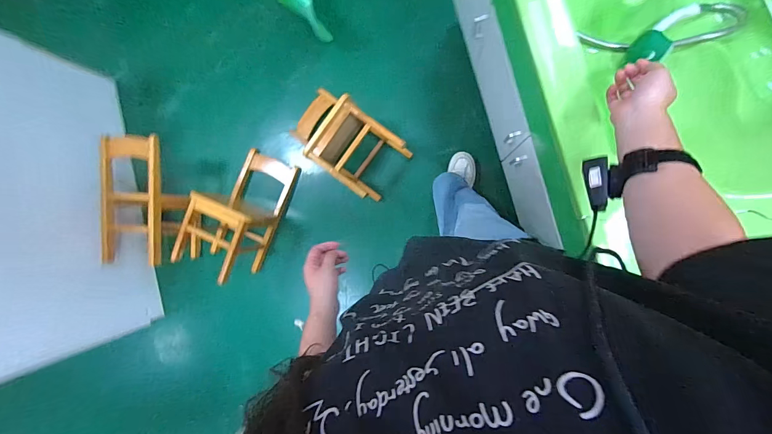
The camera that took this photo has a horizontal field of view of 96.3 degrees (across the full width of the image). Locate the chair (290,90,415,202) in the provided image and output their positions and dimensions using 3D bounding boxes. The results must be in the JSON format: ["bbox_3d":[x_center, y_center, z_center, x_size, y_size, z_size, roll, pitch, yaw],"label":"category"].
[{"bbox_3d":[-0.185,-0.319,1.392,0.509,0.312,0.268,36,96,7],"label":"chair"}]

